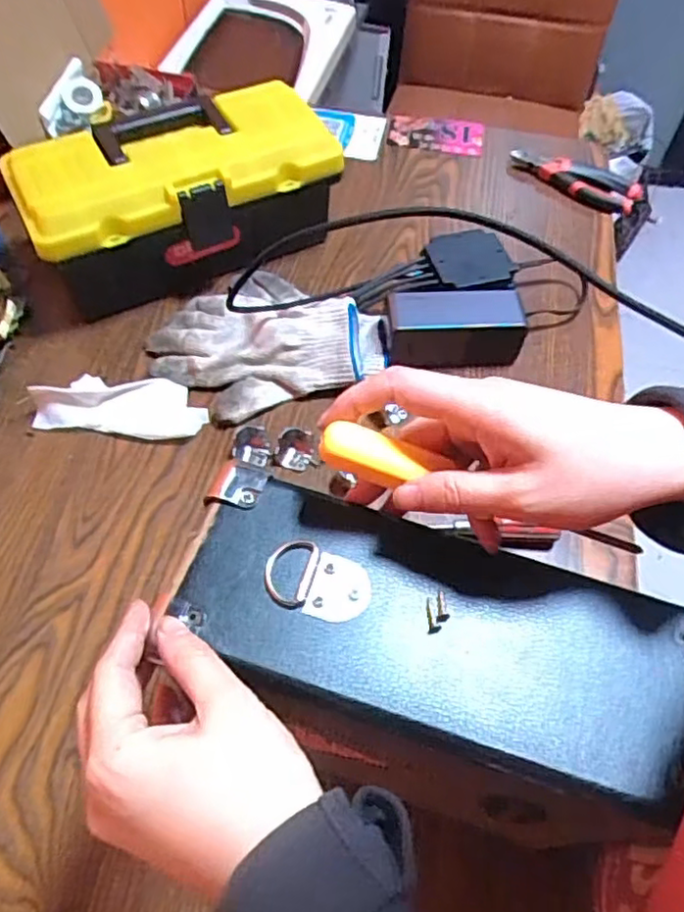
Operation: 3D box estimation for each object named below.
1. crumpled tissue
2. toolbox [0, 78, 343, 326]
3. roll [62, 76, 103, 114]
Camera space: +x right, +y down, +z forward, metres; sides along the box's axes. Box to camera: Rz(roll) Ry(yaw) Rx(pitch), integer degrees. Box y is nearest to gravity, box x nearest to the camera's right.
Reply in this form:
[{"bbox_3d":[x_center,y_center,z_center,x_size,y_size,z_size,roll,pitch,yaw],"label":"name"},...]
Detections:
[{"bbox_3d":[-0.194,-0.048,0.583,0.142,0.033,0.056,4,57,0],"label":"crumpled tissue"},{"bbox_3d":[-0.148,-0.246,0.643,0.291,0.123,0.136,-24,61,-17],"label":"toolbox"},{"bbox_3d":[-0.298,-0.413,0.762,0.044,0.039,0.011,-36,20,-23],"label":"roll"}]

